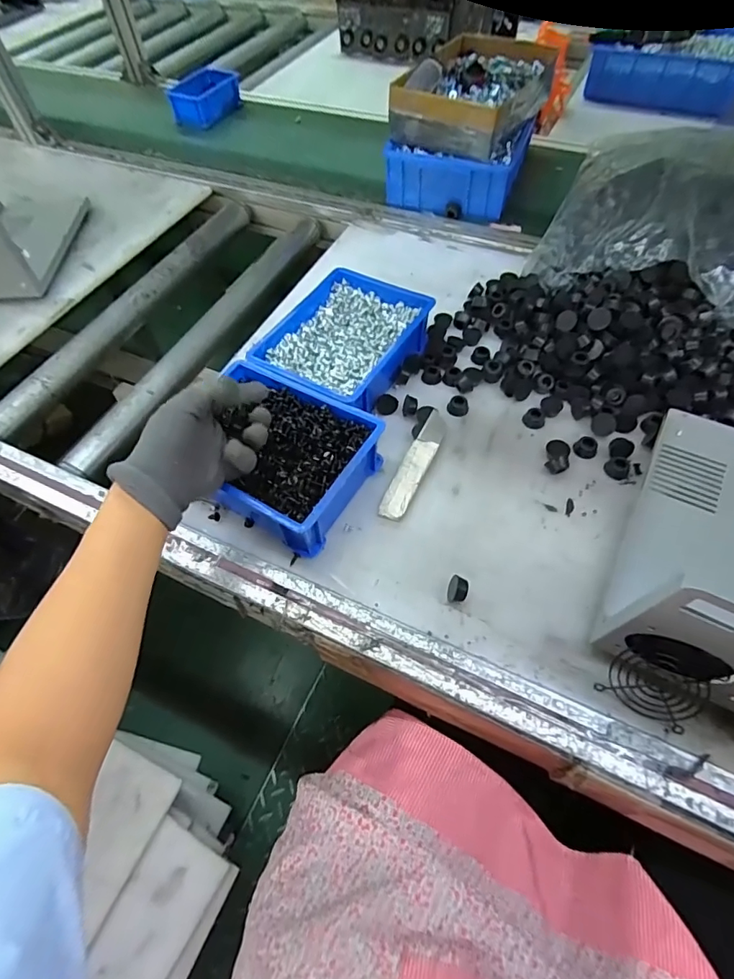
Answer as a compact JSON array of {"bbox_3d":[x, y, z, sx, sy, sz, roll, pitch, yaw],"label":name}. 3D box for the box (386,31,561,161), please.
[{"bbox_3d":[0.166,-0.609,0.741,0.189,0.063,0.249,25,63,17],"label":"box"}]

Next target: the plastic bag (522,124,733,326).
[{"bbox_3d":[0.402,-0.356,0.631,0.280,0.106,0.315,24,63,17],"label":"plastic bag"}]

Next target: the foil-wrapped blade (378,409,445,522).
[{"bbox_3d":[0.052,-0.026,0.518,0.027,0.017,0.136,23,62,16],"label":"foil-wrapped blade"}]

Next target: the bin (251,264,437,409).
[{"bbox_3d":[-0.026,-0.177,0.590,0.151,0.061,0.198,28,64,19],"label":"bin"}]

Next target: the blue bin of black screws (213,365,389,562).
[{"bbox_3d":[-0.091,-0.035,0.500,0.185,0.060,0.145,27,63,18],"label":"blue bin of black screws"}]

